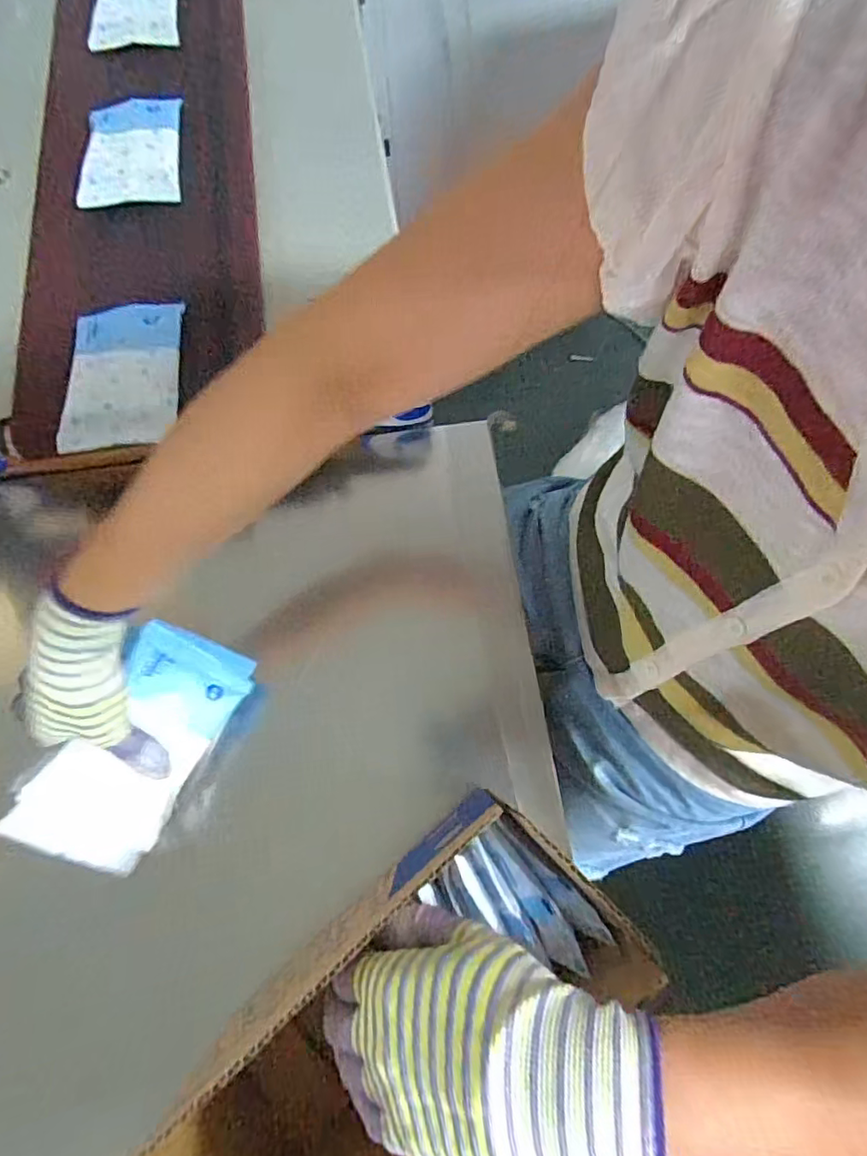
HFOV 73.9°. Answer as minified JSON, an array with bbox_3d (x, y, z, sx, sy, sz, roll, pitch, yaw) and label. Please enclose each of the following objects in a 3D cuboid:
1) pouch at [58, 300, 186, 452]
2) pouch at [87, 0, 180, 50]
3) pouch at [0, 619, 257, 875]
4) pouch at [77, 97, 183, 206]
[{"bbox_3d":[-0.239,-0.160,0.446,0.082,0.011,0.133,-1,72,0],"label":"pouch"},{"bbox_3d":[-0.312,-0.596,0.602,0.090,0.017,0.110,-6,72,-1],"label":"pouch"},{"bbox_3d":[-0.208,0.115,0.408,0.086,0.028,0.162,37,73,-22],"label":"pouch"},{"bbox_3d":[-0.279,-0.397,0.532,0.089,0.009,0.130,-4,72,-1],"label":"pouch"}]

